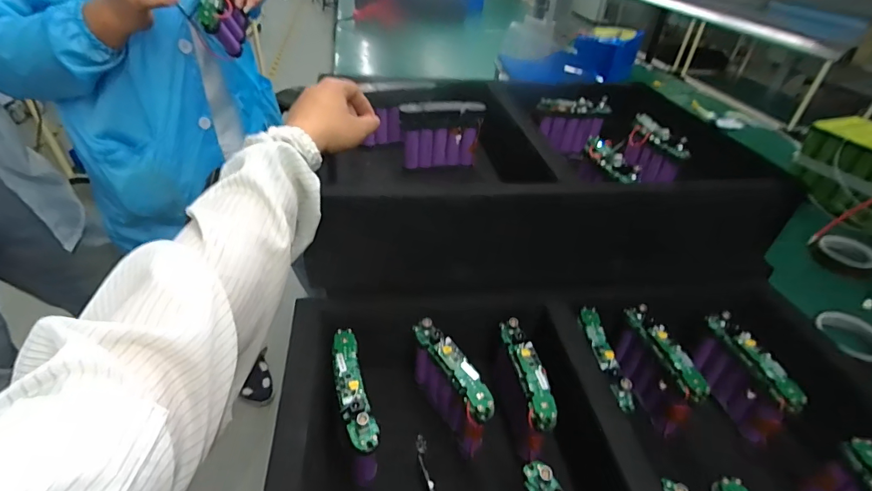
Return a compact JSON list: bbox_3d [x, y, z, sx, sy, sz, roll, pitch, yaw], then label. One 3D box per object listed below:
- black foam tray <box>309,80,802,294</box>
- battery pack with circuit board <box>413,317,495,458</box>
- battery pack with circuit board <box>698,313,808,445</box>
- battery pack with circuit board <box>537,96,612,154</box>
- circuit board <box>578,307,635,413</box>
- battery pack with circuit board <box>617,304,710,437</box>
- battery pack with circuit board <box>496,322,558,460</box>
[{"bbox_3d":[0.124,-0.097,0.581,0.523,0.132,0.324,-1,39,-6],"label":"black foam tray"},{"bbox_3d":[0.015,0.141,0.432,0.028,0.088,0.114,-17,43,-25],"label":"battery pack with circuit board"},{"bbox_3d":[0.331,0.141,0.463,0.021,0.085,0.111,-5,39,-12],"label":"battery pack with circuit board"},{"bbox_3d":[0.216,-0.193,0.686,0.107,0.083,0.021,2,38,-3],"label":"battery pack with circuit board"},{"bbox_3d":[0.170,0.107,0.432,0.020,0.016,0.120,1,38,-4],"label":"circuit board"},{"bbox_3d":[0.239,0.133,0.467,0.022,0.087,0.115,-6,39,-13],"label":"battery pack with circuit board"},{"bbox_3d":[0.087,0.144,0.433,0.024,0.080,0.114,-4,39,-10],"label":"battery pack with circuit board"}]

